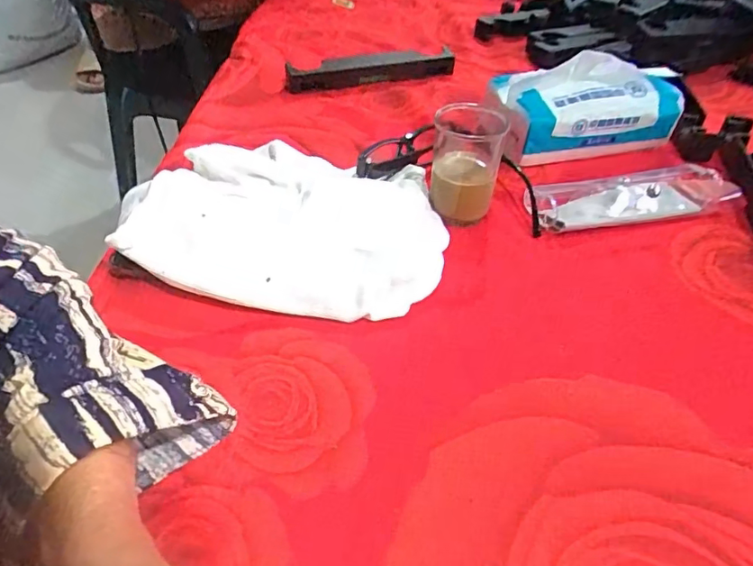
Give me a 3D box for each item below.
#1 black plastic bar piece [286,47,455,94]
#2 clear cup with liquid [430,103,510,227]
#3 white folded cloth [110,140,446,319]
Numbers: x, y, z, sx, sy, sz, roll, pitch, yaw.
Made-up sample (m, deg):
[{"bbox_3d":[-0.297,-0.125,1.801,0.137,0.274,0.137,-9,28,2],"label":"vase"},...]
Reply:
[{"bbox_3d":[-0.008,-0.249,0.607,0.192,0.032,0.036,-7,44,-7],"label":"black plastic bar piece"},{"bbox_3d":[0.069,-0.090,0.405,0.051,0.075,0.054,6,44,7],"label":"clear cup with liquid"},{"bbox_3d":[-0.074,-0.050,0.387,0.251,0.038,0.170,13,45,13],"label":"white folded cloth"}]

